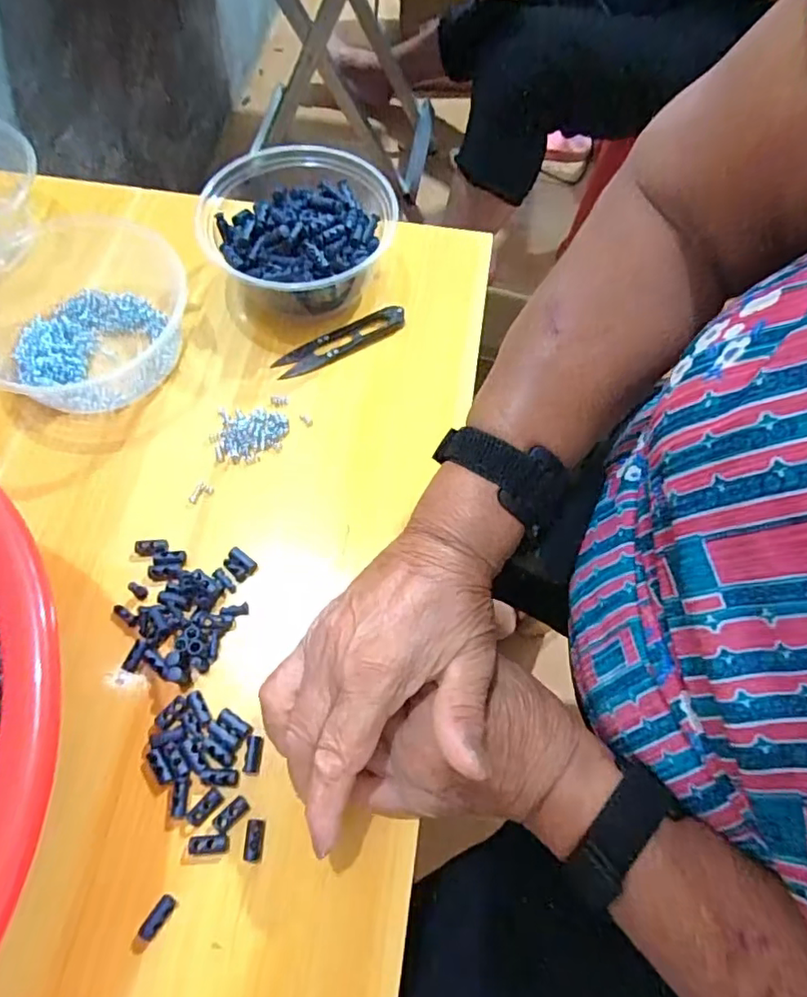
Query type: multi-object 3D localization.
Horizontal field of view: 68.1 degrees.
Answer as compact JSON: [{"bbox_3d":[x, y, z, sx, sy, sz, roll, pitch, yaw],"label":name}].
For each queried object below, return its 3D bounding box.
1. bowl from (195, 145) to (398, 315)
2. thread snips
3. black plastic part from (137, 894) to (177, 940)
[{"bbox_3d":[-0.075,-0.183,0.429,0.130,0.059,0.127,1,63,-1],"label":"bowl"},{"bbox_3d":[-0.045,-0.113,0.434,0.101,0.009,0.023,-26,67,-14],"label":"thread snips"},{"bbox_3d":[-0.119,0.202,0.287,0.008,0.005,0.020,31,67,13],"label":"black plastic part"}]

